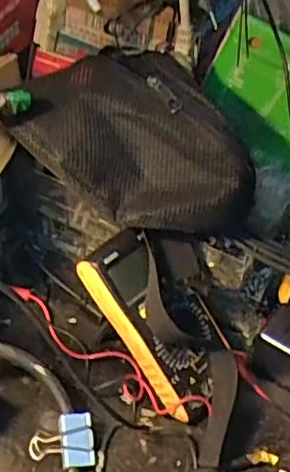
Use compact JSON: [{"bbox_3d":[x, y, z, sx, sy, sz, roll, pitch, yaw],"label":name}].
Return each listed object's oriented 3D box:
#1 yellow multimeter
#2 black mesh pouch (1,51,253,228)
[{"bbox_3d":[0.023,0.073,0.555,0.096,0.027,0.175,-34,99,-21],"label":"yellow multimeter"},{"bbox_3d":[0.001,-0.078,0.524,0.191,0.086,0.131,17,45,11],"label":"black mesh pouch"}]

